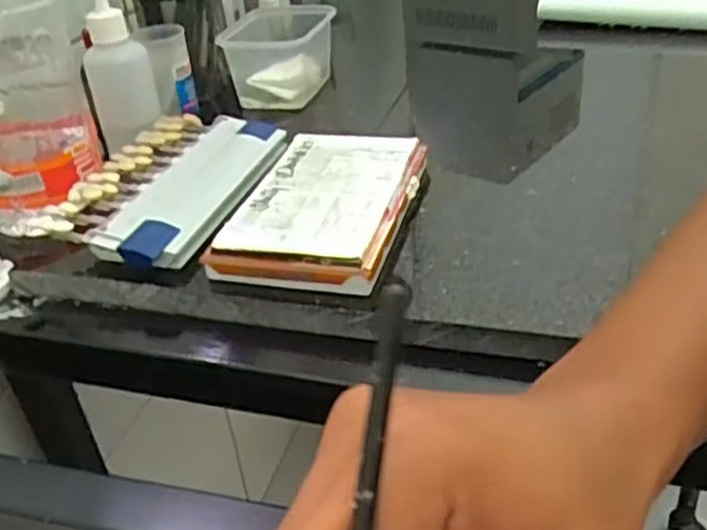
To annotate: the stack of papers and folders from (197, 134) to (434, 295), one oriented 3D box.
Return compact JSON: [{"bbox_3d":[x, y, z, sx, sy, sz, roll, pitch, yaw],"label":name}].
[{"bbox_3d":[-0.019,-0.037,0.438,0.100,0.026,0.144,6,36,16],"label":"stack of papers and folders"}]

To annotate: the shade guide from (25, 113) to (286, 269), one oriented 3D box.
[{"bbox_3d":[-0.118,-0.055,0.471,0.095,0.023,0.167,5,35,14],"label":"shade guide"}]

